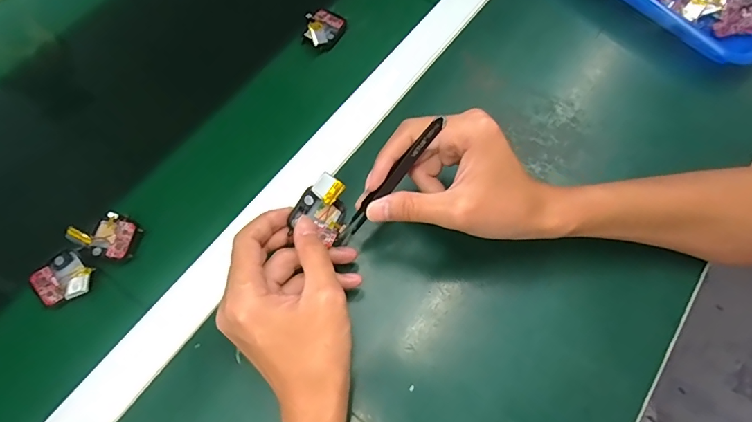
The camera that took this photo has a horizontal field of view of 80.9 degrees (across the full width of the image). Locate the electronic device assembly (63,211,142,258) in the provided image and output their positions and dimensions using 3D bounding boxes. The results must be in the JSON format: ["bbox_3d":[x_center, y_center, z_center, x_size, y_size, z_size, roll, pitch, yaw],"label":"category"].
[{"bbox_3d":[-0.222,0.017,0.361,0.048,0.018,0.035,14,68,8],"label":"electronic device assembly"}]

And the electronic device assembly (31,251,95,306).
[{"bbox_3d":[-0.248,0.055,0.350,0.047,0.013,0.041,40,74,17],"label":"electronic device assembly"}]

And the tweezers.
[{"bbox_3d":[0.011,-0.021,0.307,0.008,0.009,0.104,49,115,17],"label":"tweezers"}]

